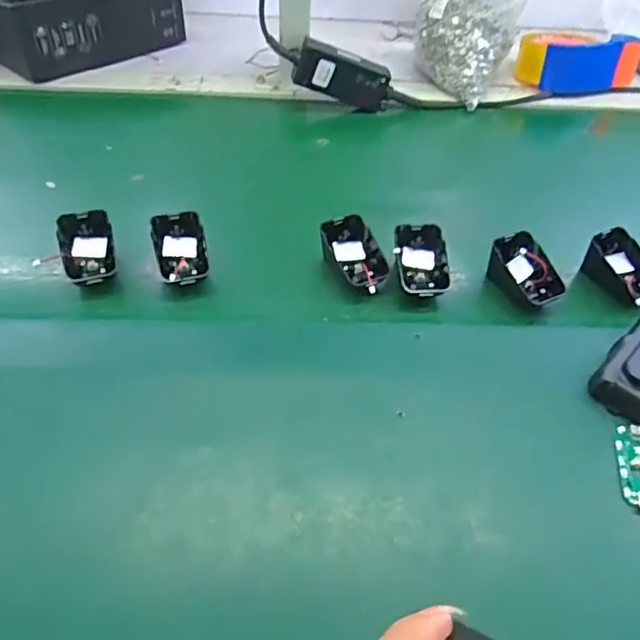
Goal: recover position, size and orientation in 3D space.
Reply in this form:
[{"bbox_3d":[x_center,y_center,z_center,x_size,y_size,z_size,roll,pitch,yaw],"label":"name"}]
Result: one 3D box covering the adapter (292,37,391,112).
[{"bbox_3d":[0.029,-0.294,0.701,0.115,0.052,0.024,14,44,-20],"label":"adapter"}]

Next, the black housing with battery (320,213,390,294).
[{"bbox_3d":[0.032,-0.057,0.514,0.047,0.037,0.066,-22,52,-23],"label":"black housing with battery"}]

